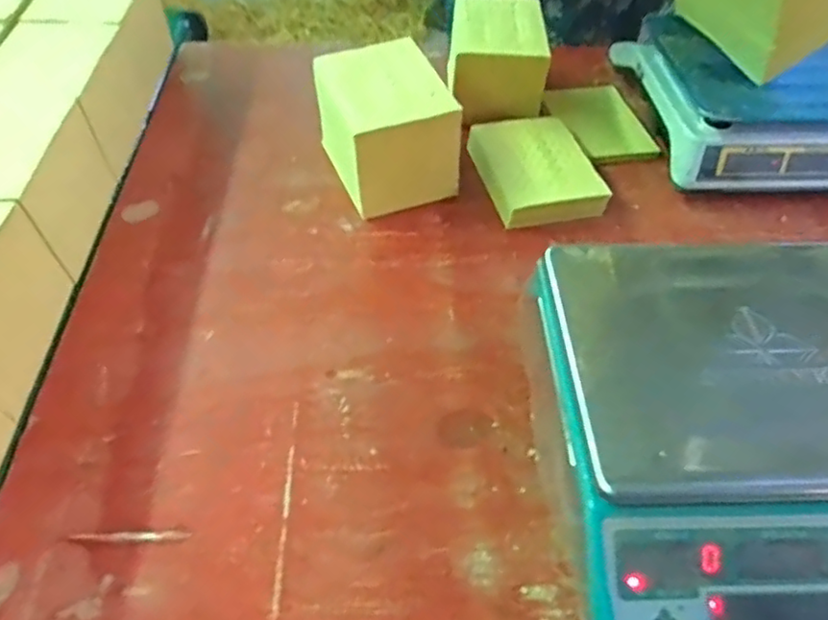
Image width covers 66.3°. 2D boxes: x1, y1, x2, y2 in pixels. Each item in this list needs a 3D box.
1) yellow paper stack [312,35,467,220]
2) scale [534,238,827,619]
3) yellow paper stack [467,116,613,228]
[{"bbox_3d":[-0.034,-0.211,0.728,0.120,0.127,0.157,-17,53,-15],"label":"yellow paper stack"},{"bbox_3d":[0.265,0.097,0.487,0.307,0.105,0.316,-1,50,-2],"label":"scale"},{"bbox_3d":[0.145,-0.168,0.748,0.120,0.039,0.151,-10,51,-10],"label":"yellow paper stack"}]

